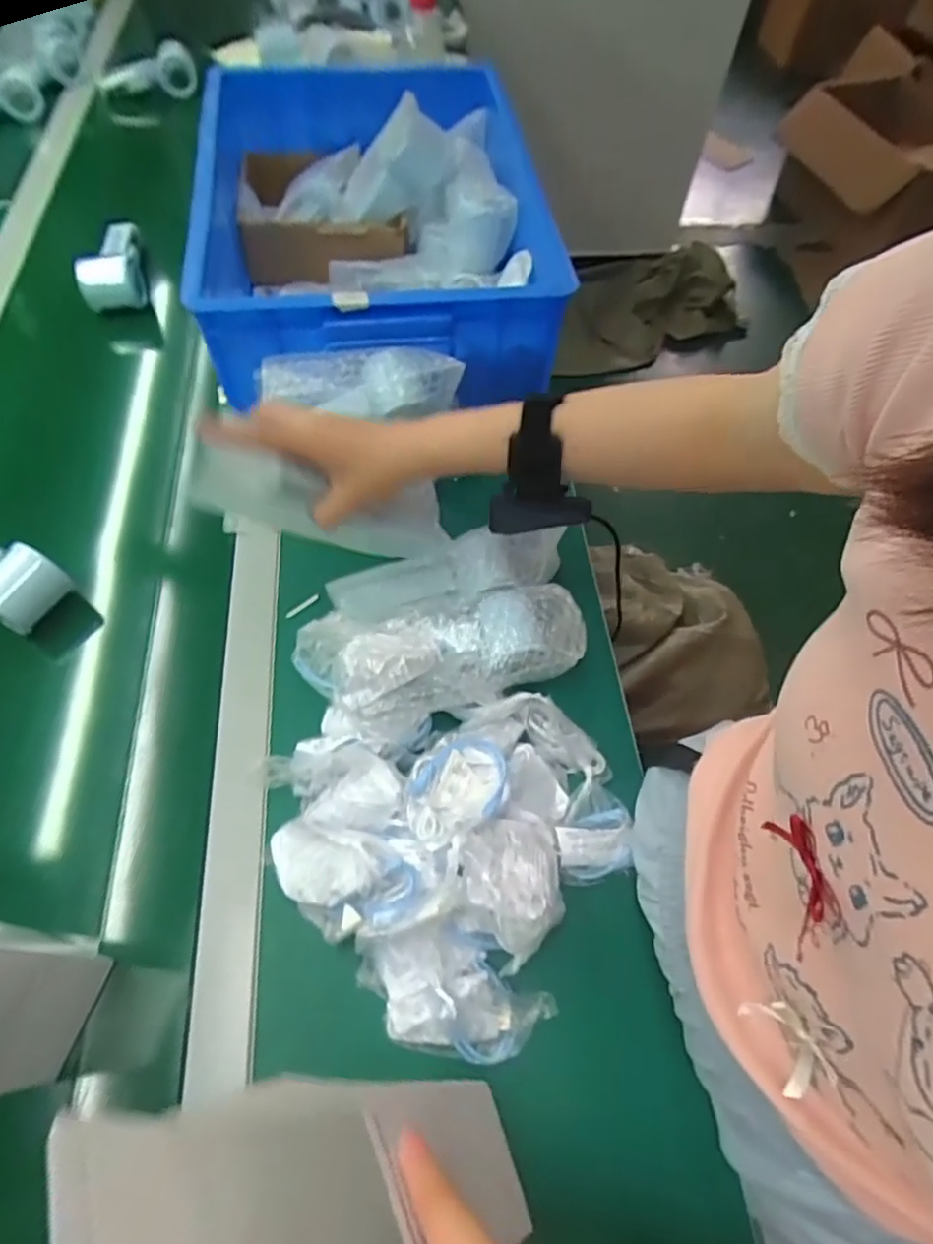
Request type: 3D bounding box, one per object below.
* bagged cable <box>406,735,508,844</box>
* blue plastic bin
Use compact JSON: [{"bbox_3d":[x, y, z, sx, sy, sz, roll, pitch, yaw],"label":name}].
[{"bbox_3d":[-0.007,0.117,0.460,0.065,0.032,0.081,10,59,2],"label":"bagged cable"},{"bbox_3d":[-0.115,-0.440,0.705,0.326,0.155,0.466,-8,60,-8],"label":"blue plastic bin"}]

